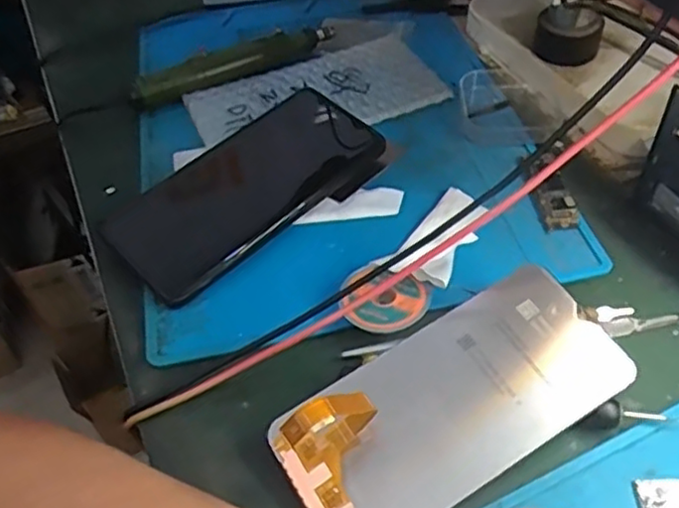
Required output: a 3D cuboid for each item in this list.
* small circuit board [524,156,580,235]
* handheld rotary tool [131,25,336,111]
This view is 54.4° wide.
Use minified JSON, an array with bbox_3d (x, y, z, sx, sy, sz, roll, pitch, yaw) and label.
[{"bbox_3d":[0.124,-0.037,0.390,0.022,0.010,0.055,-8,48,-2],"label":"small circuit board"},{"bbox_3d":[-0.075,-0.139,0.479,0.155,0.021,0.026,-22,50,-14],"label":"handheld rotary tool"}]

